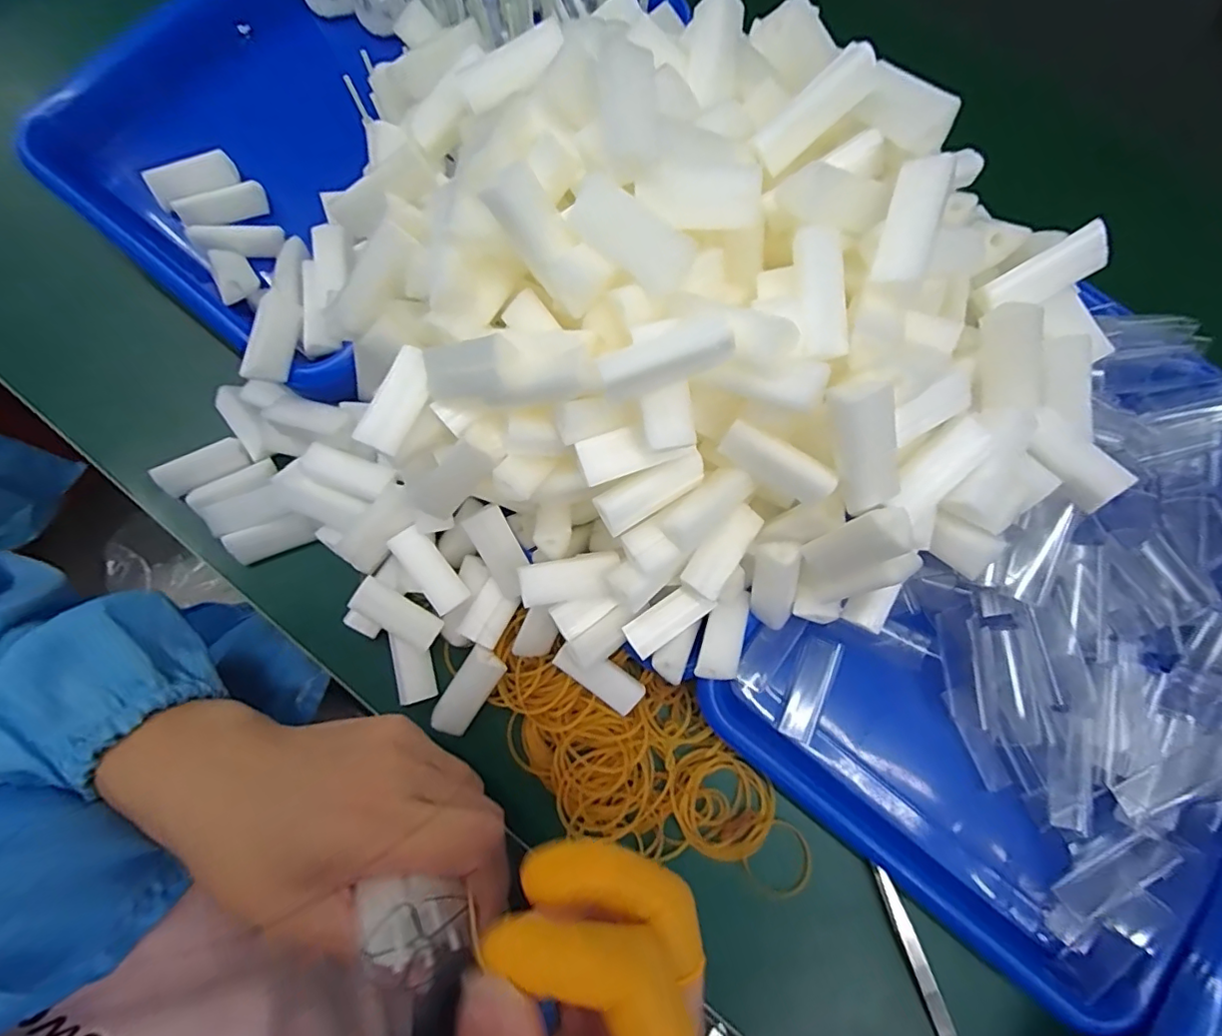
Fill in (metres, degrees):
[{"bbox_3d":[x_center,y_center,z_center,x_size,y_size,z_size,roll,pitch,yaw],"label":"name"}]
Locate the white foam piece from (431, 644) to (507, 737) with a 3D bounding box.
[{"bbox_3d":[-0.073,0.089,0.291,0.020,0.008,0.047,34,94,7],"label":"white foam piece"}]

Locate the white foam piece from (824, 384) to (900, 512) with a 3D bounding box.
[{"bbox_3d":[0.092,-0.026,0.207,0.017,0.015,0.049,-21,116,-6],"label":"white foam piece"}]

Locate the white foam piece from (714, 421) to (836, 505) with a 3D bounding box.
[{"bbox_3d":[0.064,-0.021,0.221,0.044,0.017,0.012,32,78,6],"label":"white foam piece"}]

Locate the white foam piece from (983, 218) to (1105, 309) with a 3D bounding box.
[{"bbox_3d":[0.181,-0.103,0.240,0.045,0.014,0.021,-30,122,16],"label":"white foam piece"}]

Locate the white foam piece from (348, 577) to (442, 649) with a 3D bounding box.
[{"bbox_3d":[-0.110,0.050,0.292,0.045,0.009,0.019,36,77,-14],"label":"white foam piece"}]

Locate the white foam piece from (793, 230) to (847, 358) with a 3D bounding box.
[{"bbox_3d":[0.074,-0.080,0.204,0.015,0.009,0.044,-12,103,-4],"label":"white foam piece"}]

